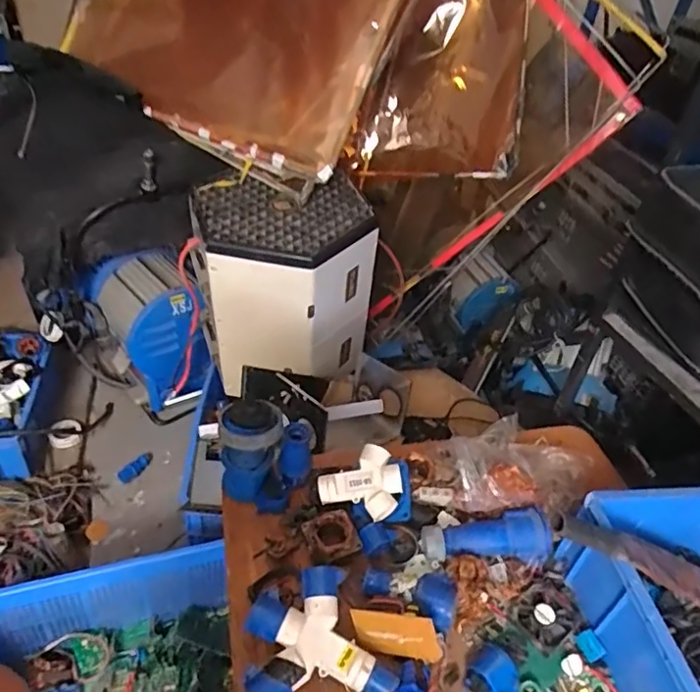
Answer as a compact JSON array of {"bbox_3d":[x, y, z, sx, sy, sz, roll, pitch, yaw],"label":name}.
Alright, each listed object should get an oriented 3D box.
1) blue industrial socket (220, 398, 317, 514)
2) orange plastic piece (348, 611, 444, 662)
[{"bbox_3d":[-0.151,0.195,0.979,0.153,0.164,0.110,14,38,8],"label":"blue industrial socket"},{"bbox_3d":[0.065,0.409,0.777,0.125,0.055,0.009,-6,-1,23],"label":"orange plastic piece"}]

